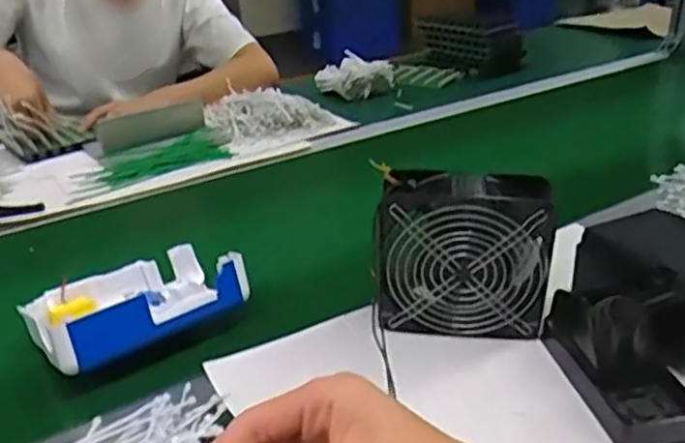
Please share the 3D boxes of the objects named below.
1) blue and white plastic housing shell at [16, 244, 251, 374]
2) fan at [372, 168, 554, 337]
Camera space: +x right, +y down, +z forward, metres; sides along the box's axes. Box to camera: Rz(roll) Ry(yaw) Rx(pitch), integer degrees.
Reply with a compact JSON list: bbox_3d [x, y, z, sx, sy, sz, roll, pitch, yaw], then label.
[{"bbox_3d":[-0.202,0.070,0.688,0.181,0.058,0.142,-20,32,-31],"label":"blue and white plastic housing shell"},{"bbox_3d":[0.111,0.039,0.663,0.153,0.159,0.055,3,28,9],"label":"fan"}]

